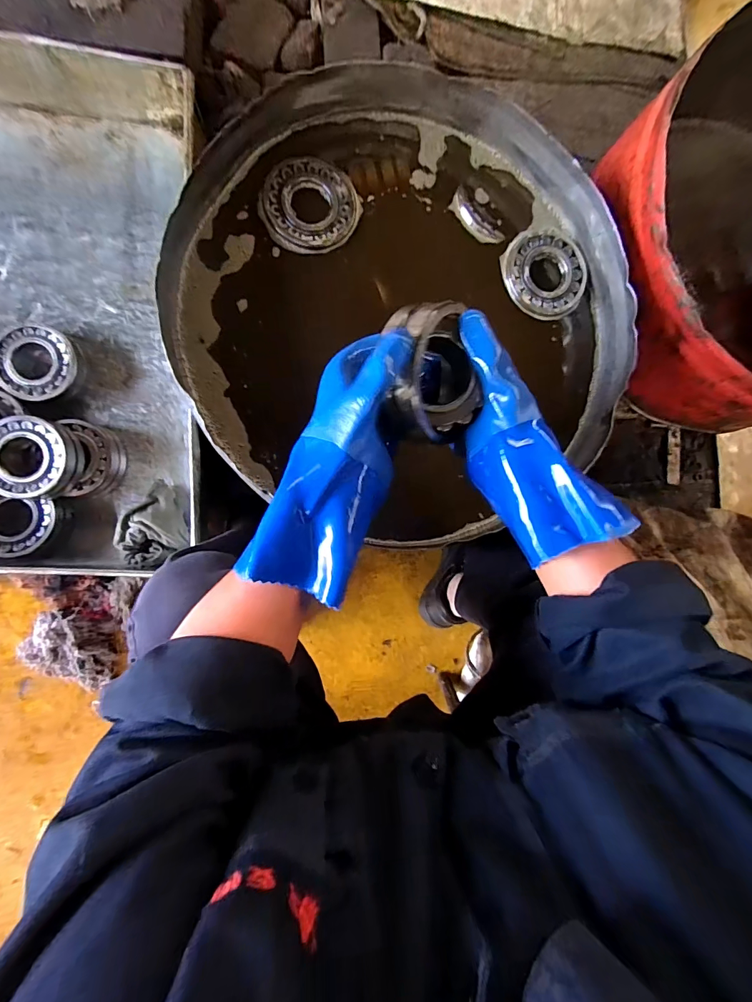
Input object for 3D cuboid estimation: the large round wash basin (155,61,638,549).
[{"bbox_3d":[0.048,-0.237,0.559,0.547,0.178,0.527,0,90,-8],"label":"large round wash basin"}]

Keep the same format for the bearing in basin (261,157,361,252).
[{"bbox_3d":[-0.080,-0.369,0.496,0.115,0.017,0.106,0,90,-8],"label":"bearing in basin"}]

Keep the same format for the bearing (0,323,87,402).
[{"bbox_3d":[-0.494,-0.202,0.582,0.116,0.043,0.106,0,90,-8],"label":"bearing"}]

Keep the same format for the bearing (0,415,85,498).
[{"bbox_3d":[-0.474,-0.060,0.553,0.113,0.055,0.106,18,87,-8],"label":"bearing"}]

